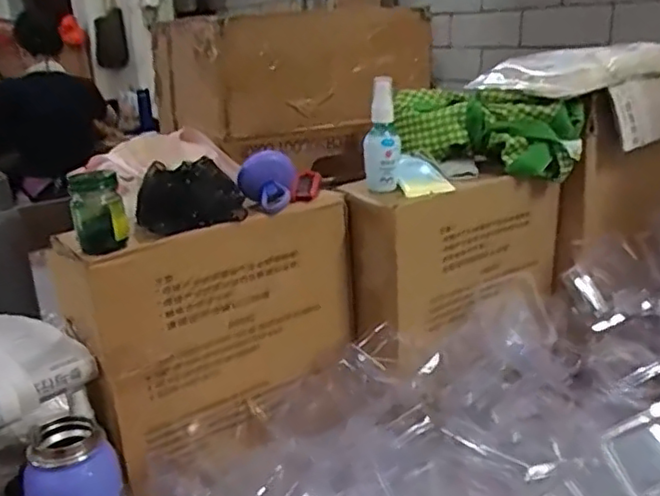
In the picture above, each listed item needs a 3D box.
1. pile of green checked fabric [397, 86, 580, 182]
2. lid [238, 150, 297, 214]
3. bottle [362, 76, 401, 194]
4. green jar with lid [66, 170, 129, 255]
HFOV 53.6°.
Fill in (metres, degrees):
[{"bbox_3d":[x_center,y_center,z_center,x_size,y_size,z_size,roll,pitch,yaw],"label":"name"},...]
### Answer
[{"bbox_3d":[0.185,-0.138,0.782,0.211,0.091,0.068,7,21,27],"label":"pile of green checked fabric"},{"bbox_3d":[-0.063,-0.069,0.663,0.060,0.052,0.048,-5,19,-6],"label":"lid"},{"bbox_3d":[0.056,-0.121,0.710,0.039,0.115,0.041,-2,19,3],"label":"bottle"},{"bbox_3d":[-0.201,-0.033,0.568,0.042,0.066,0.044,-9,20,-19],"label":"green jar with lid"}]

